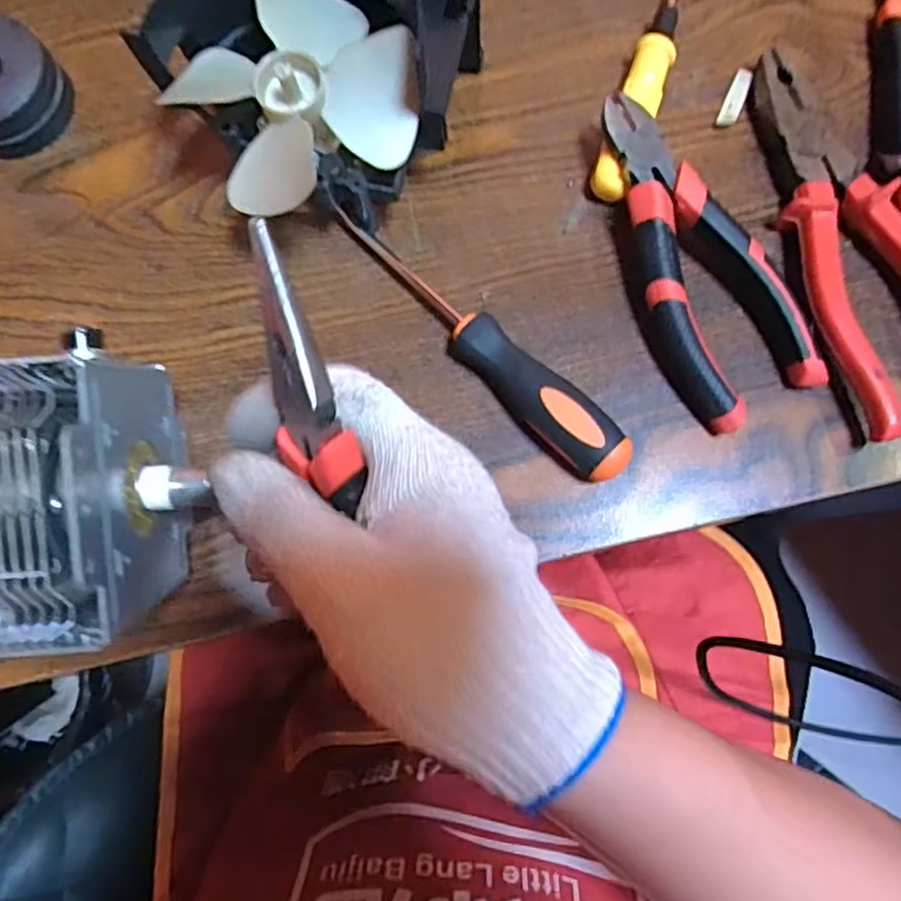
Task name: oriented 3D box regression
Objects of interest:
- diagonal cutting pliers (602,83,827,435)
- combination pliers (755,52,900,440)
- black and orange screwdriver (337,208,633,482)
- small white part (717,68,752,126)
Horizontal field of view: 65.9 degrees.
[{"bbox_3d":[0.106,-0.086,0.316,0.057,0.028,0.150,-27,81,-3],"label":"diagonal cutting pliers"},{"bbox_3d":[0.187,-0.100,0.314,0.063,0.029,0.186,-14,81,-1],"label":"combination pliers"},{"bbox_3d":[0.015,-0.053,0.315,0.031,0.028,0.171,-44,82,-5],"label":"black and orange screwdriver"},{"bbox_3d":[0.143,-0.177,0.349,0.009,0.004,0.031,23,82,5],"label":"small white part"}]

